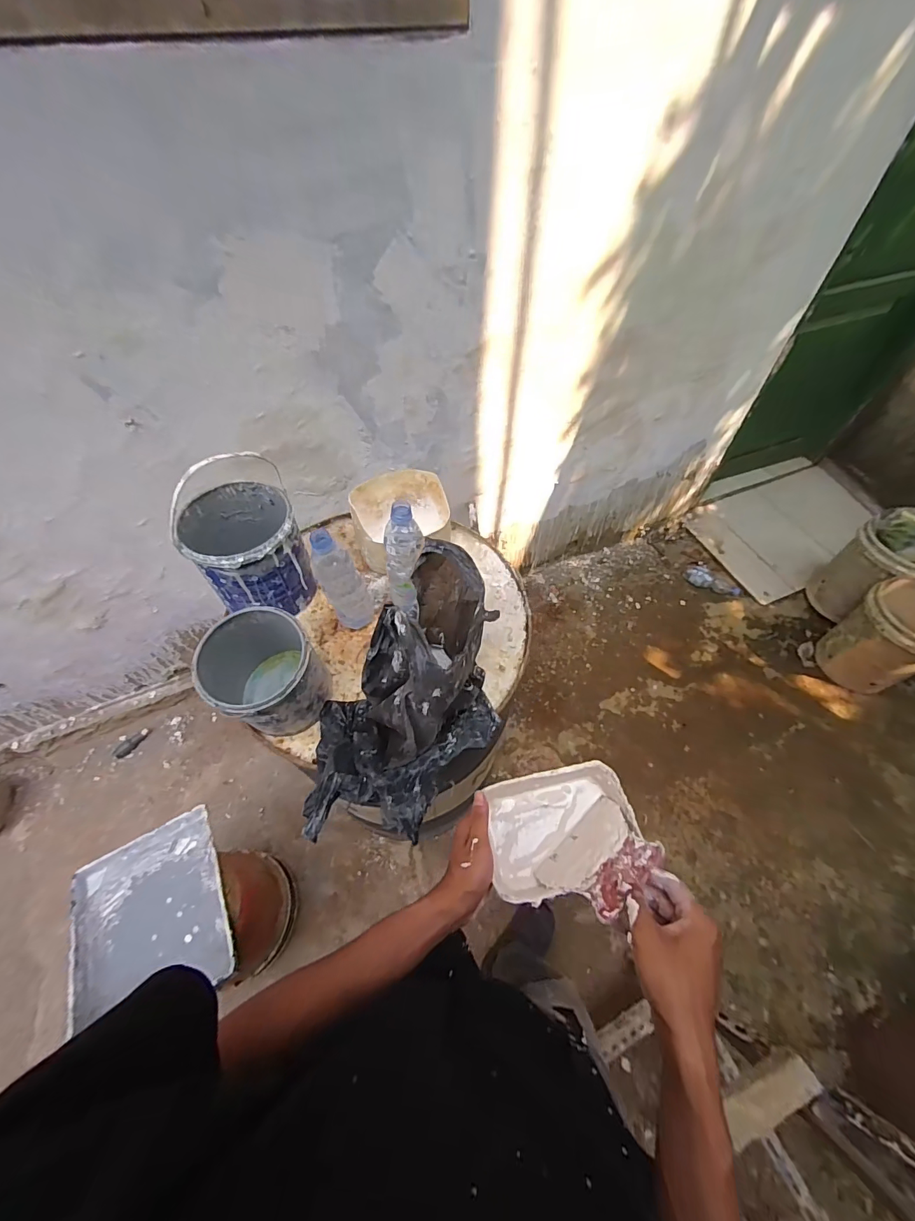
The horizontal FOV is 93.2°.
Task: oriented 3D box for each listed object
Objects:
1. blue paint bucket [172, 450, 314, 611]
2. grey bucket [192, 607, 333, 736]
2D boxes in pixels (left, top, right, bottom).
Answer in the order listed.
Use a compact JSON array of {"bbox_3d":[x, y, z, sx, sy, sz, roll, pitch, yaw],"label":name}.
[{"bbox_3d":[-0.366,-0.100,0.770,0.166,0.201,0.187,-30,61,-19],"label":"blue paint bucket"},{"bbox_3d":[-0.289,0.102,0.661,0.147,0.168,0.156,0,56,0],"label":"grey bucket"}]

